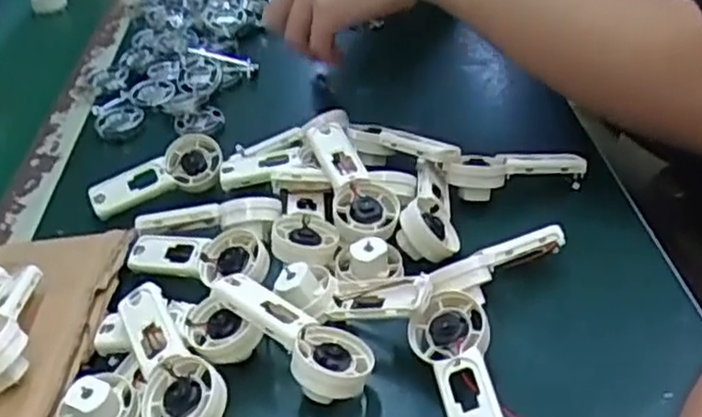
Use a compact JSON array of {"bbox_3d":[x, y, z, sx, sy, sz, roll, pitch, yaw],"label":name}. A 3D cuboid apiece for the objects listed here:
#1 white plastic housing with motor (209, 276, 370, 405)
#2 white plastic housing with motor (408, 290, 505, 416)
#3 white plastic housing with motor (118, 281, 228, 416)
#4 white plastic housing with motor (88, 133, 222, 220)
[{"bbox_3d":[-0.031,0.060,0.368,0.095,0.018,0.045,33,50,21],"label":"white plastic housing with motor"},{"bbox_3d":[0.053,0.084,0.352,0.039,0.034,0.093,-7,37,0],"label":"white plastic housing with motor"},{"bbox_3d":[-0.091,0.072,0.367,0.045,0.015,0.098,-22,48,-5],"label":"white plastic housing with motor"},{"bbox_3d":[-0.134,-0.024,0.499,0.091,0.023,0.039,-20,39,-17],"label":"white plastic housing with motor"}]

